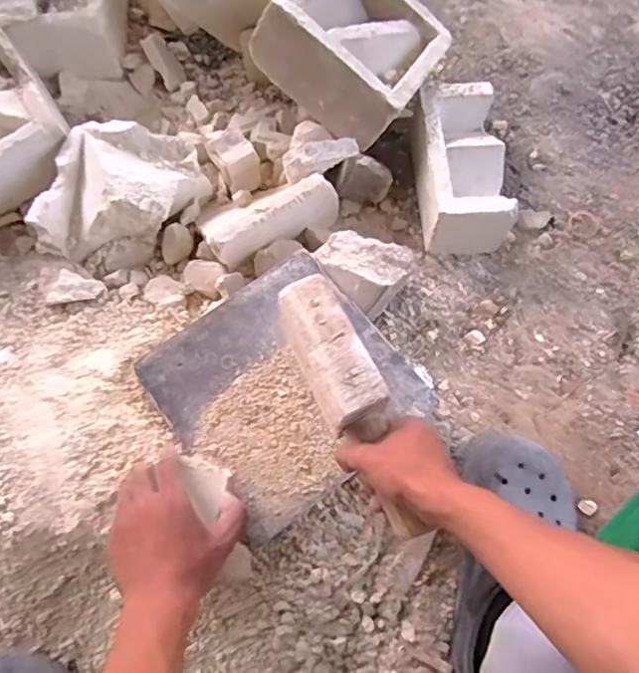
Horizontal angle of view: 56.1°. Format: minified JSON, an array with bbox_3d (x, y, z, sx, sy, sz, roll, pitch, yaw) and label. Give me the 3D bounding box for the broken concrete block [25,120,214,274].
[{"bbox_3d":[-0.267,-0.185,0.789,0.164,0.085,0.209,35,73,13],"label":"broken concrete block"}]

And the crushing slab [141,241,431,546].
[{"bbox_3d":[-0.037,0.051,0.659,0.246,0.022,0.240,-35,73,-12],"label":"crushing slab"}]

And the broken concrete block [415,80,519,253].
[{"bbox_3d":[0.186,-0.224,0.796,0.104,0.089,0.199,-4,69,-1],"label":"broken concrete block"}]

